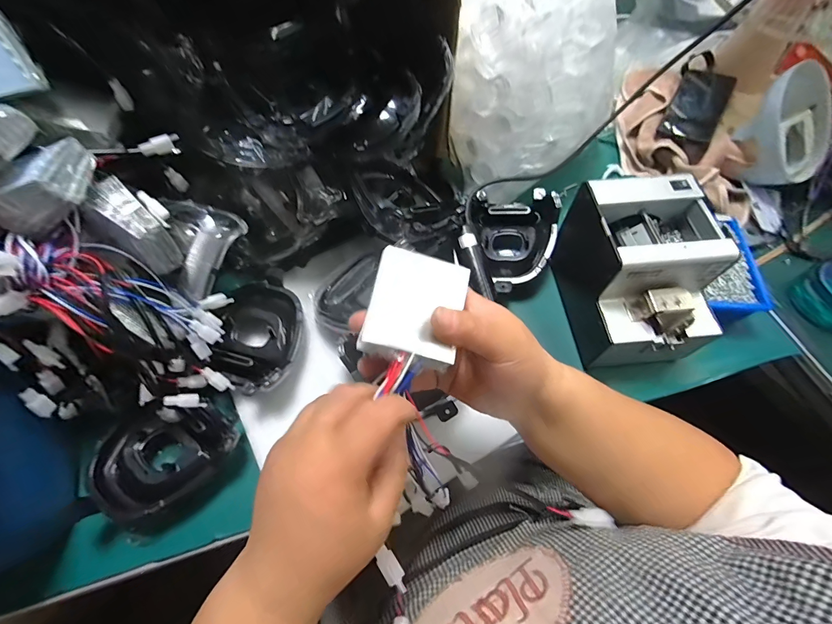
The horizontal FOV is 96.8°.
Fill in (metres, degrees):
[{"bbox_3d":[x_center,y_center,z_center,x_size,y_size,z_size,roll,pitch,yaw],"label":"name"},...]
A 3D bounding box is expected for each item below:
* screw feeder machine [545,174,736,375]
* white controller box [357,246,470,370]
[{"bbox_3d":[0.262,-0.044,0.443,0.126,0.146,0.176,-3,61,1],"label":"screw feeder machine"},{"bbox_3d":[-0.001,-0.002,0.249,0.059,0.017,0.075,14,64,-2],"label":"white controller box"}]

